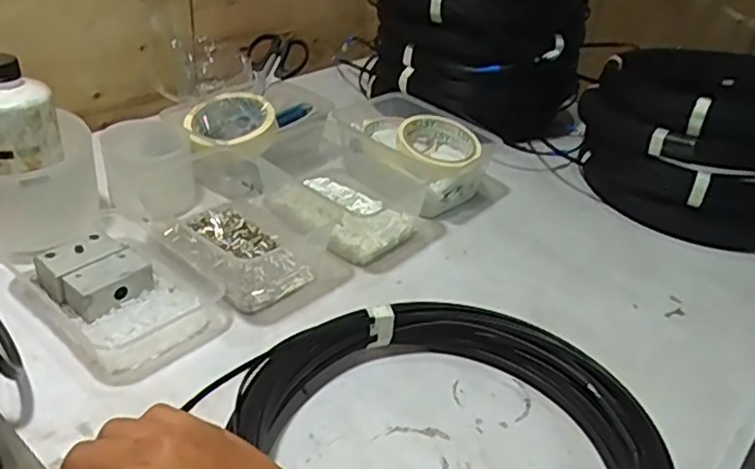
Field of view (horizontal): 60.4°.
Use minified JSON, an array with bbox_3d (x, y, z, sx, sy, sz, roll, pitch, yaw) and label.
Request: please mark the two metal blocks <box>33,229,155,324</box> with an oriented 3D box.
[{"bbox_3d":[-0.238,0.032,0.547,0.070,0.030,0.068,27,38,26],"label":"two metal blocks"}]

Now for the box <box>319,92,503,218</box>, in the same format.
[{"bbox_3d":[0.036,-0.097,0.748,0.173,0.078,0.119,32,41,32],"label":"box"}]

